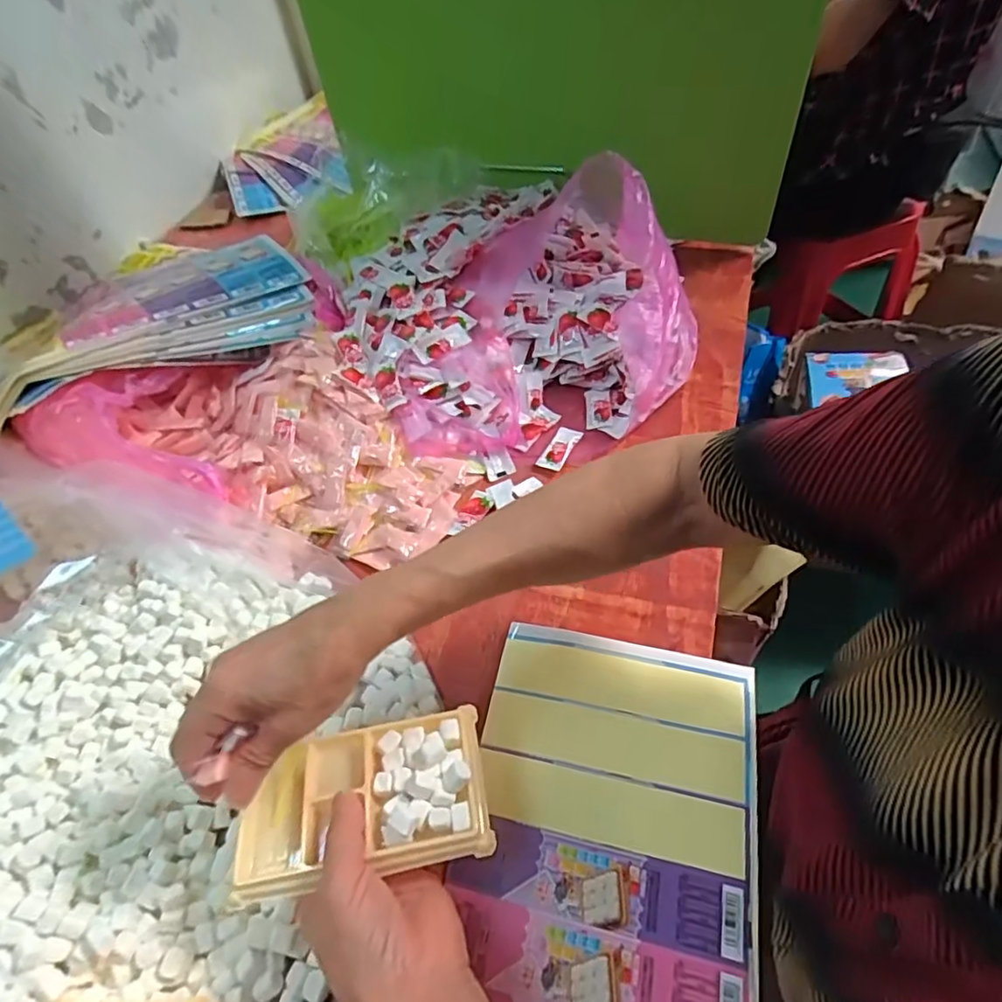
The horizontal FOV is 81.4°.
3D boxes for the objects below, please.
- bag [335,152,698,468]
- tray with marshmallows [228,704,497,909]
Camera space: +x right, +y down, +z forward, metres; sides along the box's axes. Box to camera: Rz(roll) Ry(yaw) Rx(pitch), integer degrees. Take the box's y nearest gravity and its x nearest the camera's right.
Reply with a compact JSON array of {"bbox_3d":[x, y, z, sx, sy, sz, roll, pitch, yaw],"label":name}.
[{"bbox_3d":[-0.003,-0.226,0.602,0.347,0.147,0.382,-37,56,-20],"label":"bag"},{"bbox_3d":[-0.076,0.165,0.323,0.131,0.026,0.076,-10,52,-3],"label":"tray with marshmallows"}]

